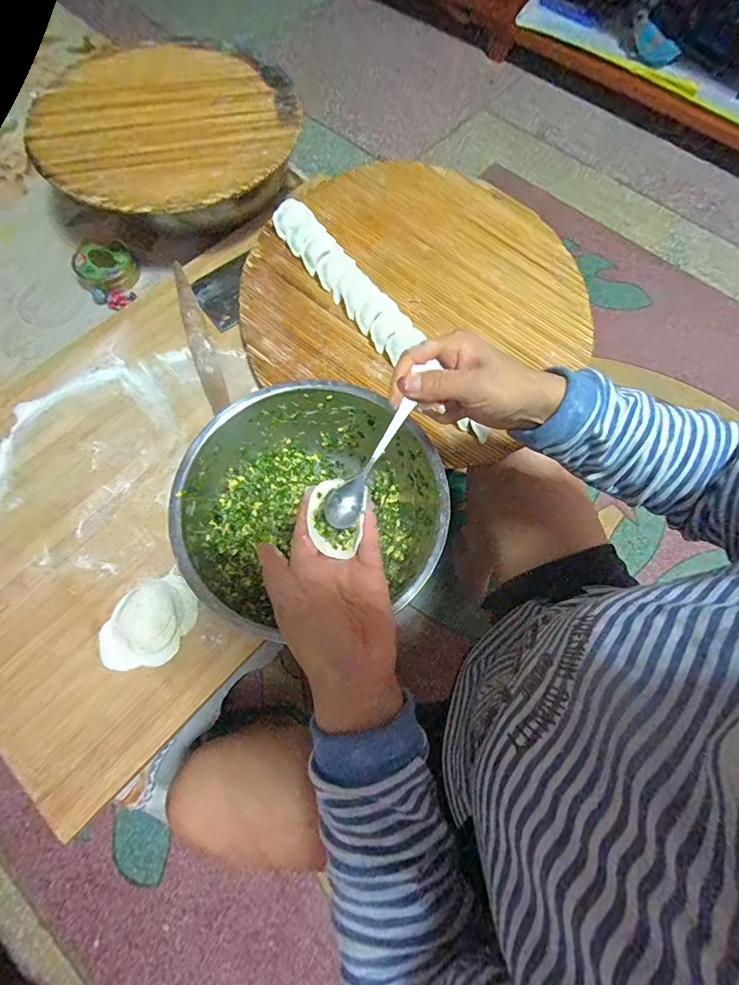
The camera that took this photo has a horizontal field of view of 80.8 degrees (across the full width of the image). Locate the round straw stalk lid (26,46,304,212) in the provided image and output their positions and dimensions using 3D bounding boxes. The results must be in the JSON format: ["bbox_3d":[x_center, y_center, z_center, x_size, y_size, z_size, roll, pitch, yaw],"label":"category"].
[{"bbox_3d":[-0.267,-0.490,0.573,0.335,0.012,0.304,20,71,5],"label":"round straw stalk lid"}]

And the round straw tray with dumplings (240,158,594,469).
[{"bbox_3d":[0.070,-0.267,0.573,0.427,0.050,0.396,1,70,-2],"label":"round straw tray with dumplings"}]

